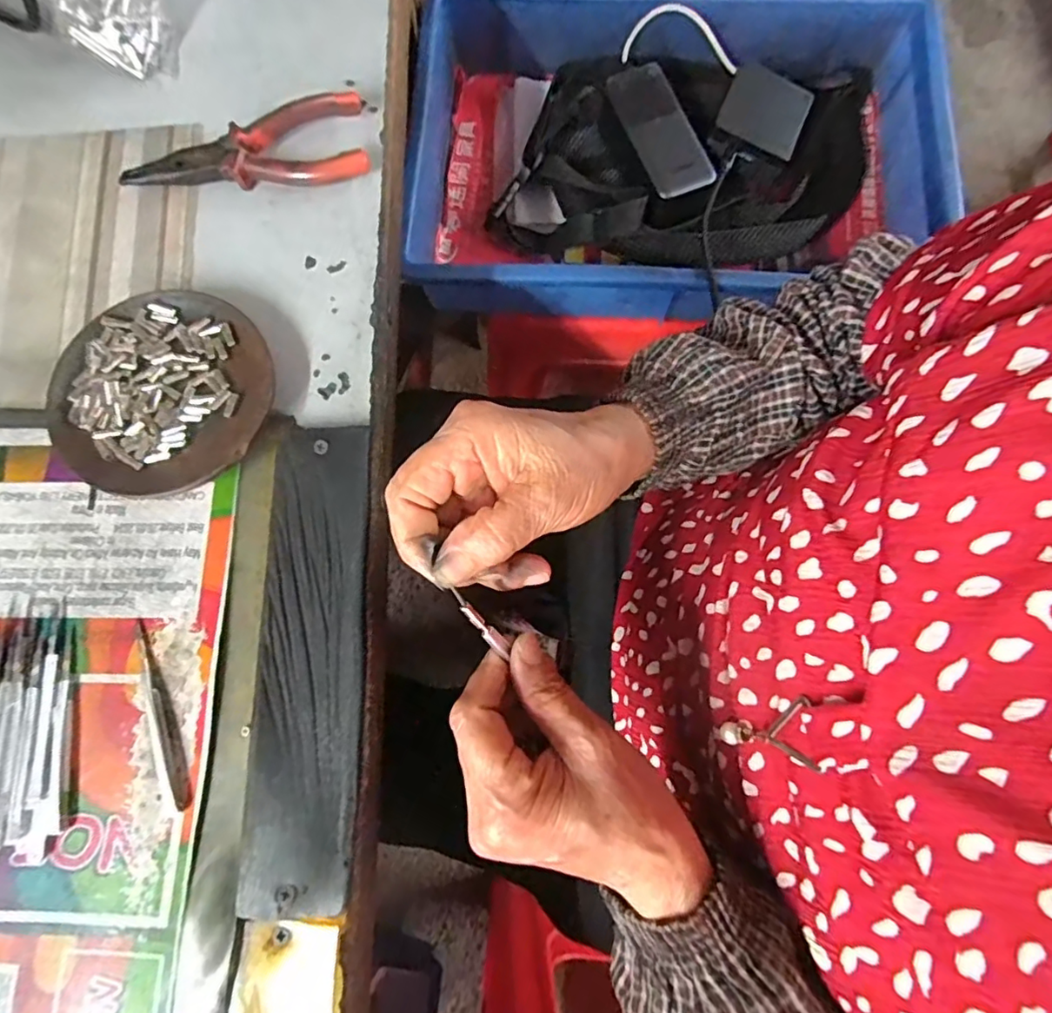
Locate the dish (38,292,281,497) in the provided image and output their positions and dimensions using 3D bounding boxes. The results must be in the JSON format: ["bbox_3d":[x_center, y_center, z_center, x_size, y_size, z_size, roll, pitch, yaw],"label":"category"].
[{"bbox_3d":[-0.193,-0.061,0.297,0.112,0.019,0.112,0,79,-1],"label":"dish"}]

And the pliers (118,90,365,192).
[{"bbox_3d":[-0.168,-0.217,0.332,0.143,0.018,0.052,-4,79,-1],"label":"pliers"}]

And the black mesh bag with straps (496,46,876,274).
[{"bbox_3d":[0.150,-0.319,0.505,0.336,0.063,0.211,3,78,2],"label":"black mesh bag with straps"}]

